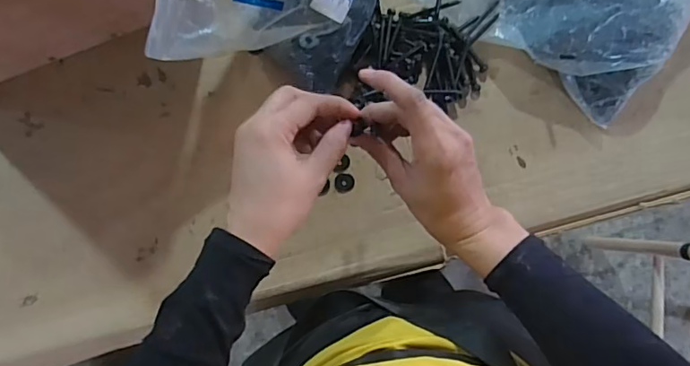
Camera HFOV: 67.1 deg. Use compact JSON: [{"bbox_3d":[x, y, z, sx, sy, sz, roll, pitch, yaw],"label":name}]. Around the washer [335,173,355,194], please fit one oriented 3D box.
[{"bbox_3d":[0.000,0.000,0.560,0.021,0.004,0.021,0,86,1],"label":"washer"}]

